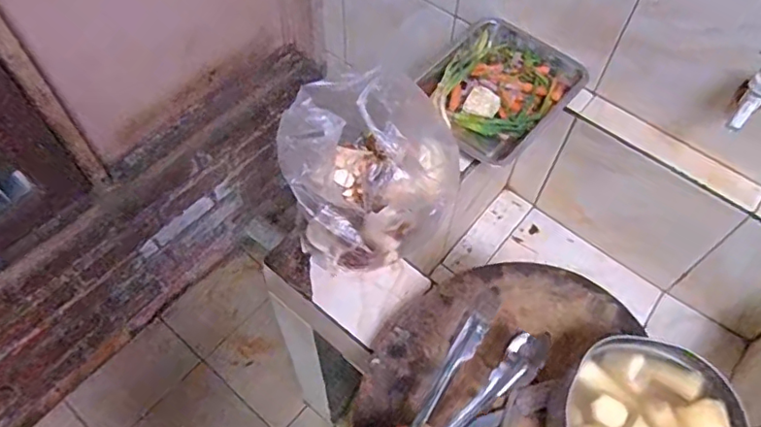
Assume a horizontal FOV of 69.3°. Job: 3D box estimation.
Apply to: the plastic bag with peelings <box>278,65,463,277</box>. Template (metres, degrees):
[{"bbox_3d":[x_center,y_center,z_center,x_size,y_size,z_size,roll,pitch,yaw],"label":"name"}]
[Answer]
[{"bbox_3d":[0.000,-0.071,0.741,0.253,0.132,0.216,-17,61,-12],"label":"plastic bag with peelings"}]

